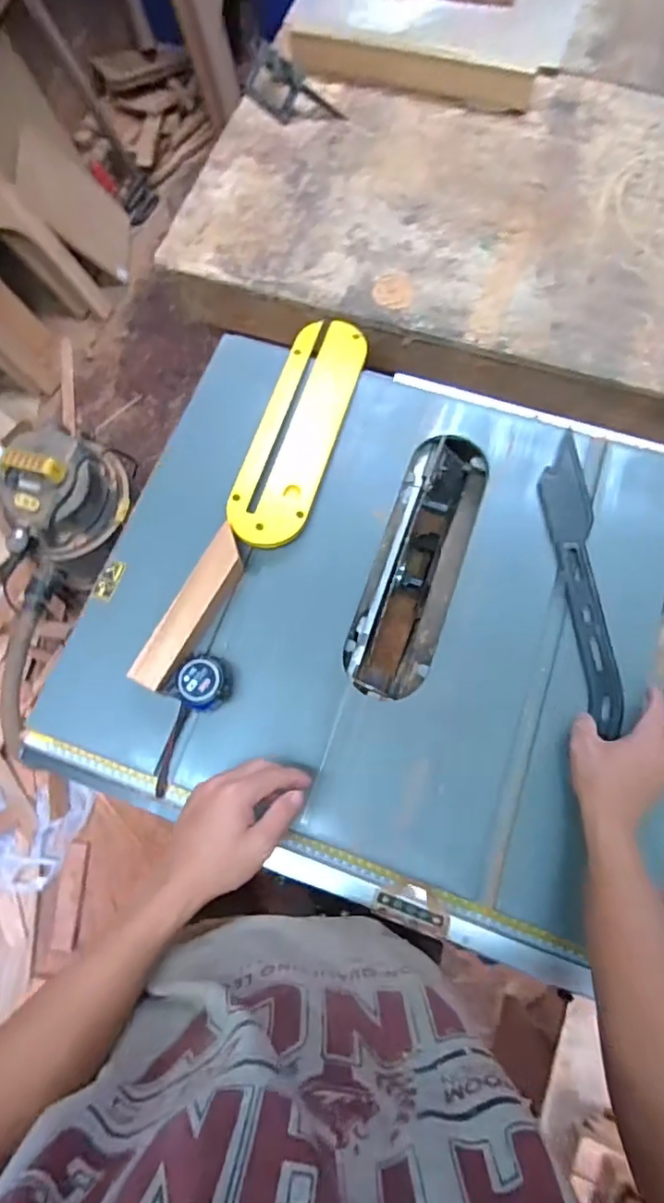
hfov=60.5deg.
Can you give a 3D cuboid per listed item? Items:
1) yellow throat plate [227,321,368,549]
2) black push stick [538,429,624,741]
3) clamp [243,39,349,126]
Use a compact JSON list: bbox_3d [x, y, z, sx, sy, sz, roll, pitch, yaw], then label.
[{"bbox_3d":[-0.040,-0.223,0.721,0.097,0.009,0.345,17,69,2],"label":"yellow throat plate"},{"bbox_3d":[0.289,-0.031,0.661,0.054,0.008,0.353,-1,71,-2],"label":"black push stick"},{"bbox_3d":[-0.075,-0.843,0.931,0.089,0.047,0.193,-41,74,-12],"label":"clamp"}]

